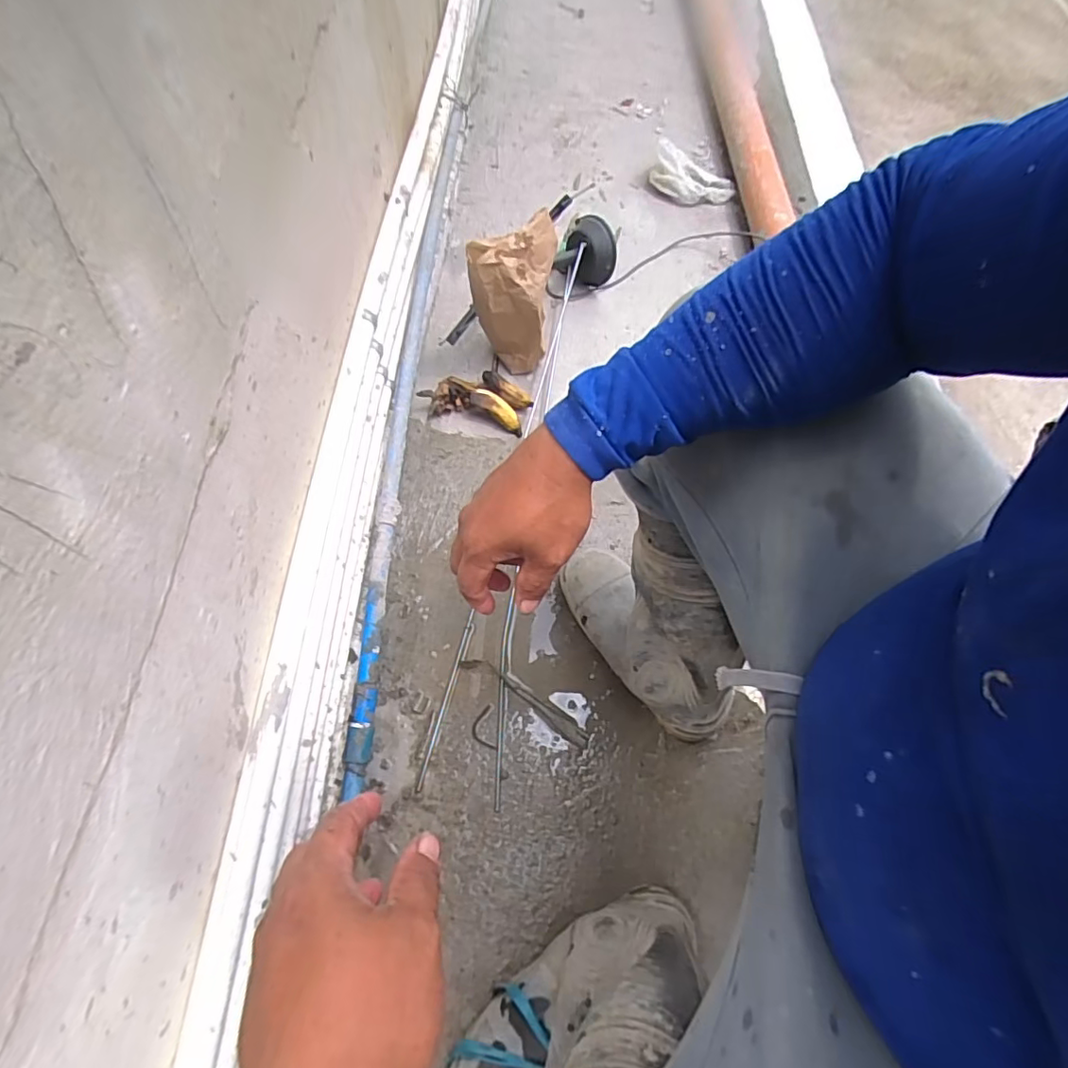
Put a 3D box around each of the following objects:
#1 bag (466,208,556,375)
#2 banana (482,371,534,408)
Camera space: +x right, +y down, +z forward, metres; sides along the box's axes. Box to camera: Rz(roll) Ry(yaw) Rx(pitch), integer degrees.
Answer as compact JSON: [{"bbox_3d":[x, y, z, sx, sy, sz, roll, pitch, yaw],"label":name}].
[{"bbox_3d":[-0.036,-0.373,0.894,0.122,0.233,0.089,0,64,-4],"label":"bag"},{"bbox_3d":[-0.045,-0.238,0.931,0.095,0.023,0.030,32,67,11],"label":"banana"}]

